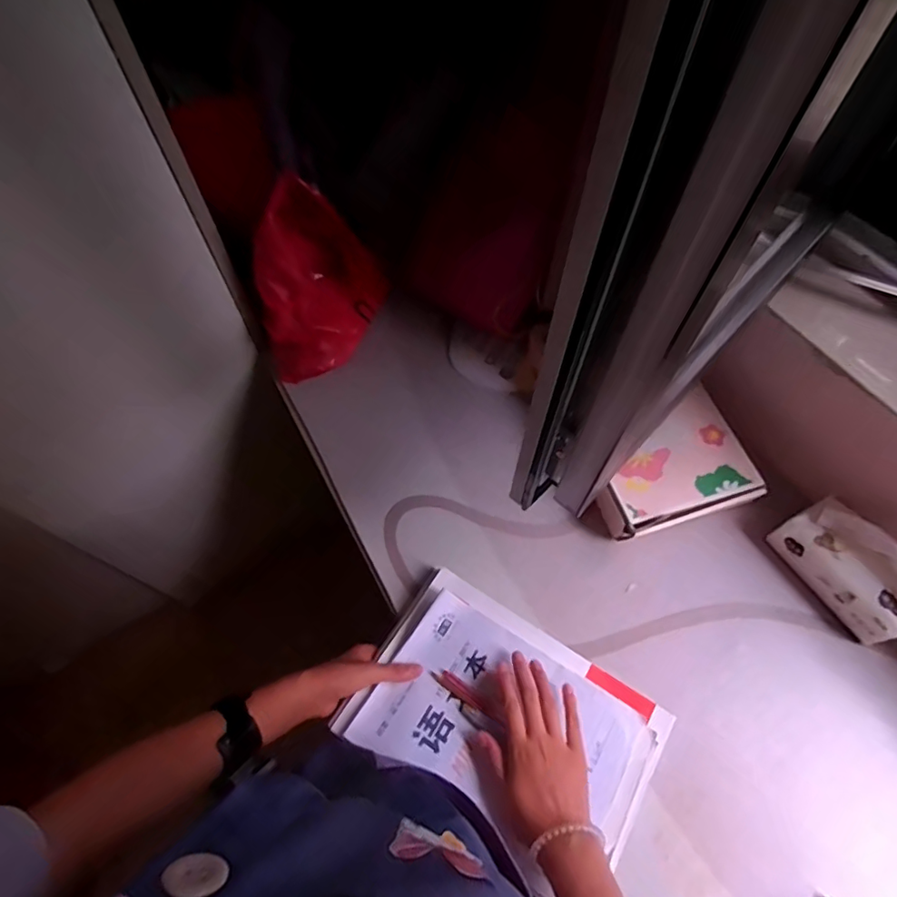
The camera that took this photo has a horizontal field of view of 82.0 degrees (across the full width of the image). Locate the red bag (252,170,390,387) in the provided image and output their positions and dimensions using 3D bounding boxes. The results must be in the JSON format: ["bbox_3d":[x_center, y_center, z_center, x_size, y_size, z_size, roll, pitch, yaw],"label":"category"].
[{"bbox_3d":[-0.190,-0.225,0.739,0.096,0.207,0.209,22,63,13],"label":"red bag"}]

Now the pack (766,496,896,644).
[{"bbox_3d":[0.478,0.141,0.615,0.074,0.087,0.151,-32,66,-13],"label":"pack"}]

